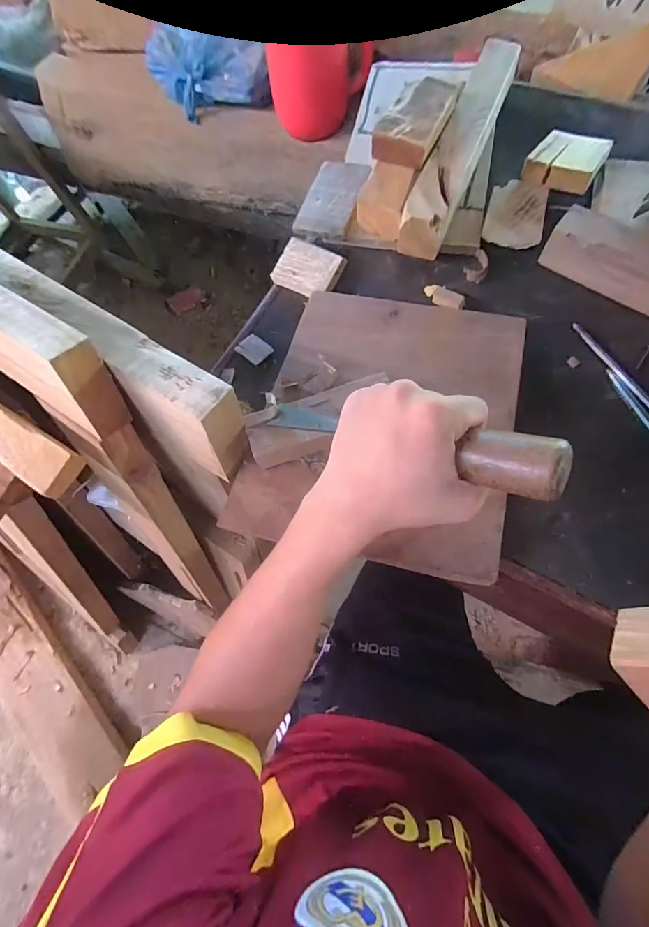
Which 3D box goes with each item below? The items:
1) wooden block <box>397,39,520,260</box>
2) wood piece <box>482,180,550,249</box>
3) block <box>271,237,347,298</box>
[{"bbox_3d":[0.155,-0.355,0.456,0.047,0.050,0.295,22,73,13],"label":"wooden block"},{"bbox_3d":[0.208,-0.272,0.441,0.058,0.012,0.088,15,72,11],"label":"wood piece"},{"bbox_3d":[-0.019,-0.215,0.448,0.072,0.013,0.060,28,75,14],"label":"block"}]

